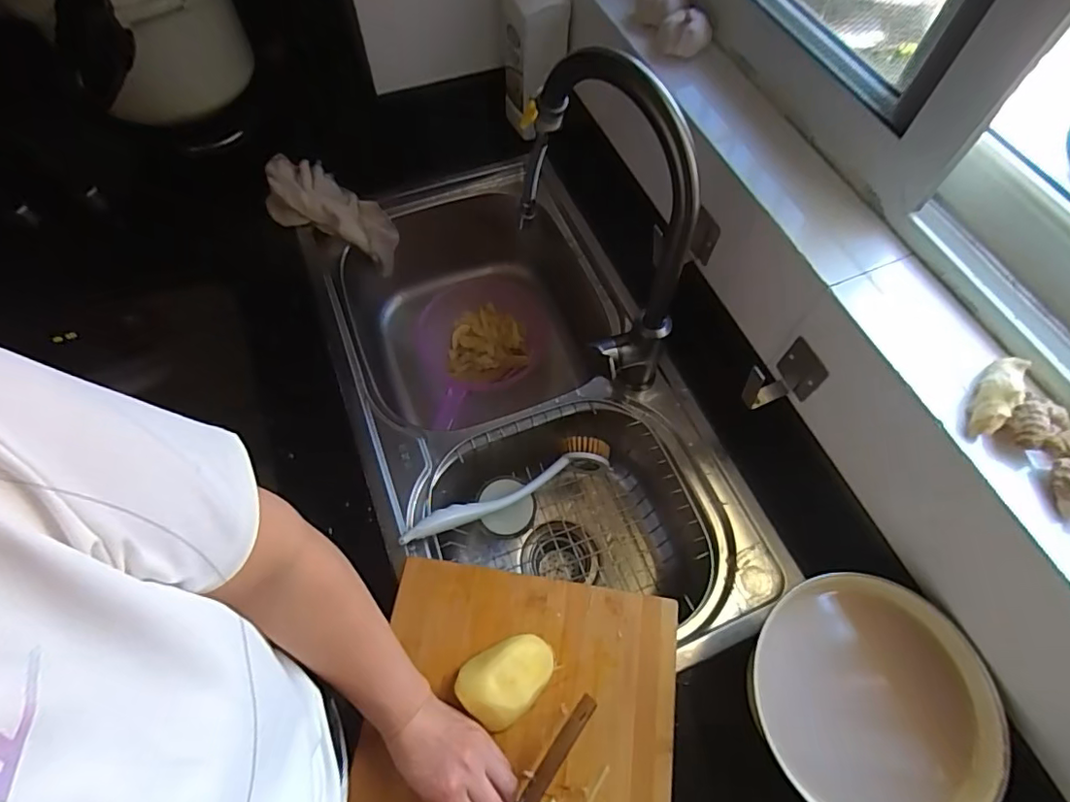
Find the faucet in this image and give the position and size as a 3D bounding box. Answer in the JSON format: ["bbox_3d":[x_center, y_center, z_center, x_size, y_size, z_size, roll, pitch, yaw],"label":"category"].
[{"bbox_3d":[0.068,-0.181,0.582,0.070,0.380,0.234,-31,68,-16],"label":"faucet"}]

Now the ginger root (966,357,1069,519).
[{"bbox_3d":[0.398,0.046,0.395,0.064,0.035,0.167,-27,67,-14],"label":"ginger root"}]

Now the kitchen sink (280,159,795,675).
[{"bbox_3d":[-0.030,0.015,0.787,0.411,0.201,0.721,-18,65,-11],"label":"kitchen sink"}]

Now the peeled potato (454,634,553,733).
[{"bbox_3d":[-0.026,0.258,0.510,0.088,0.041,0.061,-36,69,-18],"label":"peeled potato"}]

